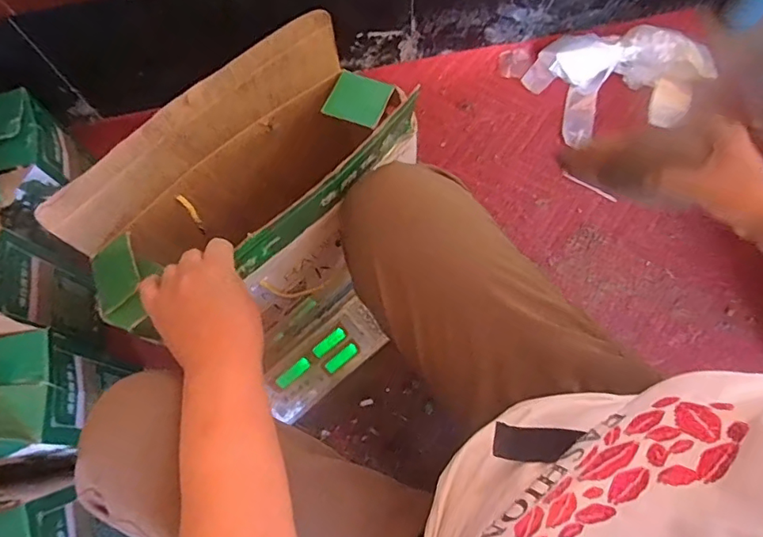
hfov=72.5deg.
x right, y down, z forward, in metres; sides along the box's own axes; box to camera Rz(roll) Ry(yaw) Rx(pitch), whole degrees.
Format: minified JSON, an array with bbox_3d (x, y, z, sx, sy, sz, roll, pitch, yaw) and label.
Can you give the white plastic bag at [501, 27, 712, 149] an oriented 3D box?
[{"bbox_3d":[0.441,-0.379,0.995,0.342,0.093,0.258,-20,71,-4],"label":"white plastic bag"}]

